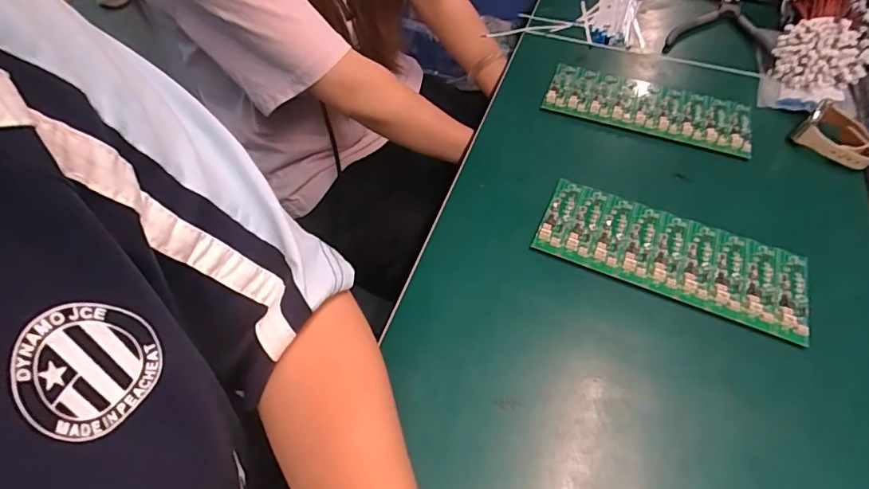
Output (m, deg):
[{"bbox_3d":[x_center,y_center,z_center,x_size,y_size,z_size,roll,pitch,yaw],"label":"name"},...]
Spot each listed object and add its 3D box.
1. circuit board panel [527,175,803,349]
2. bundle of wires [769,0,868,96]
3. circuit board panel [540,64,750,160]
[{"bbox_3d":[0.179,0.005,0.374,0.191,0.007,0.082,20,54,17],"label":"circuit board panel"},{"bbox_3d":[0.420,-0.230,0.528,0.088,0.050,0.170,24,56,19],"label":"bundle of wires"},{"bbox_3d":[0.209,-0.138,0.484,0.190,0.010,0.079,17,54,15],"label":"circuit board panel"}]

